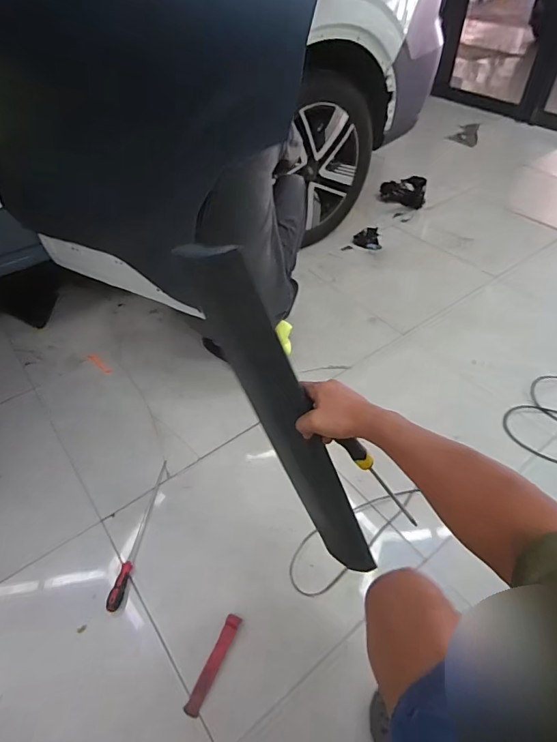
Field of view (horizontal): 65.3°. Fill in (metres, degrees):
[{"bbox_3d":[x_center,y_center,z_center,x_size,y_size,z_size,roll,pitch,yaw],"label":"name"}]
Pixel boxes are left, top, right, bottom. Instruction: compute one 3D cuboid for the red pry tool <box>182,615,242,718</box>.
[{"bbox_3d":[-0.140,0.637,0.948,0.032,0.019,0.196,19,50,18],"label":"red pry tool"}]

